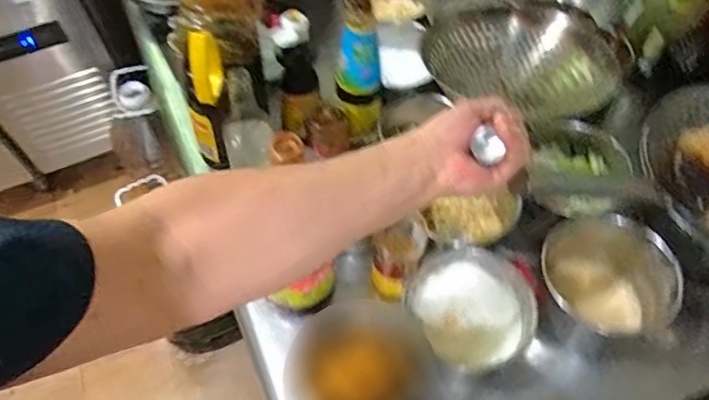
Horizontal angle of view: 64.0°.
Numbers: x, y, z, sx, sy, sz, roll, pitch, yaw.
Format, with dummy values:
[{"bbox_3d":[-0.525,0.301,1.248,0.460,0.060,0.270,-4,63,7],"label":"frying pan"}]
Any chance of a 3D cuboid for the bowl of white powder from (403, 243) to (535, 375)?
[{"bbox_3d":[0.149,0.130,0.702,0.143,0.050,0.150,-28,60,-14],"label":"bowl of white powder"}]

